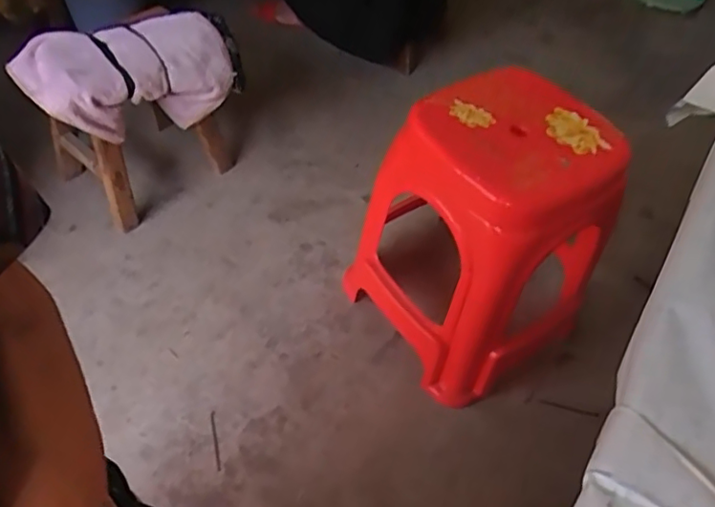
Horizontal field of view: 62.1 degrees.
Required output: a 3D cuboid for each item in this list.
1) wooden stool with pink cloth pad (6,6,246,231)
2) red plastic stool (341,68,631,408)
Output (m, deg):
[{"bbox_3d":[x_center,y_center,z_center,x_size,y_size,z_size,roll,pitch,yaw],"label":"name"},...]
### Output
[{"bbox_3d":[-0.469,-0.316,1.319,0.241,0.339,0.432,38,57,23],"label":"wooden stool with pink cloth pad"},{"bbox_3d":[0.221,-0.026,1.061,0.340,0.462,0.354,-27,58,-25],"label":"red plastic stool"}]

